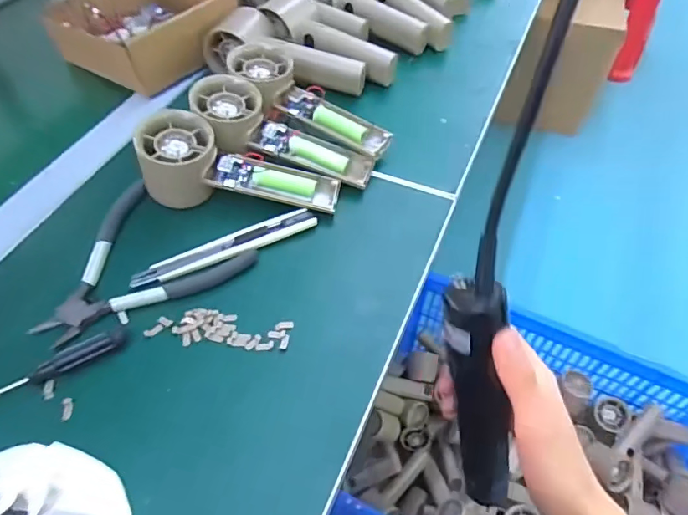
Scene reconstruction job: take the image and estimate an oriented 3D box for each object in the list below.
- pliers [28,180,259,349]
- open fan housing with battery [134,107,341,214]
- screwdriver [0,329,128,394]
[{"bbox_3d":[-0.153,-0.009,0.366,0.148,0.017,0.116,-20,55,-15],"label":"pliers"},{"bbox_3d":[-0.085,-0.064,0.395,0.157,0.062,0.050,13,52,-12],"label":"open fan housing with battery"},{"bbox_3d":[-0.198,0.074,0.303,0.119,0.010,0.014,-23,56,-17],"label":"screwdriver"}]

